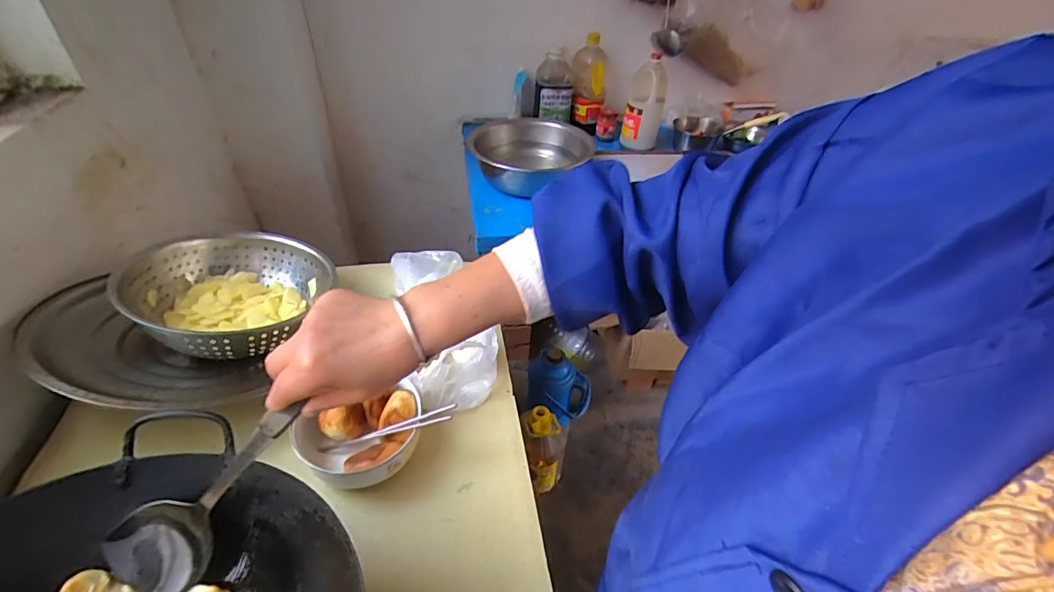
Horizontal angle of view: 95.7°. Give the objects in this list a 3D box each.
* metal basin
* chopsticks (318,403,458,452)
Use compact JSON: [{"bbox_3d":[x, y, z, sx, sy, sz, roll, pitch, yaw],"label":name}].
[{"bbox_3d":[0.009,-0.385,1.346,0.326,0.127,0.326,3,41,-2],"label":"metal basin"},{"bbox_3d":[-0.200,0.194,0.690,0.220,0.013,0.022,-18,40,10],"label":"chopsticks"}]

